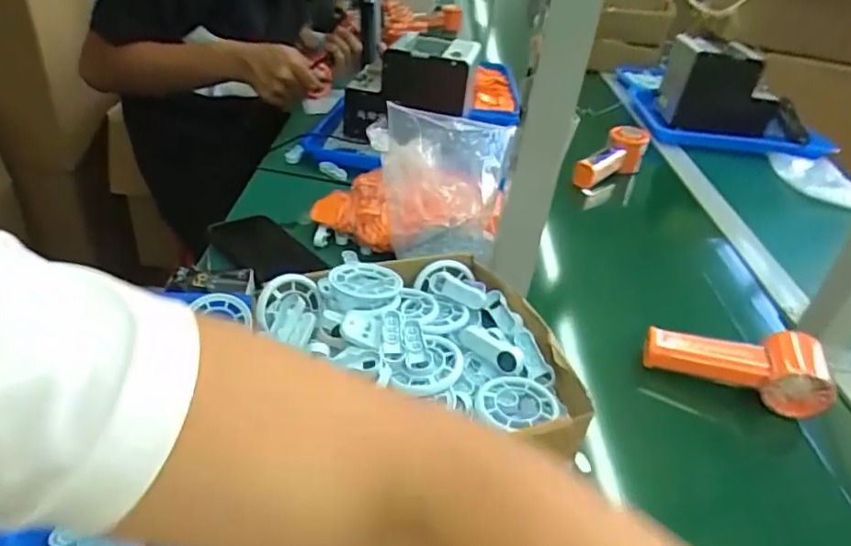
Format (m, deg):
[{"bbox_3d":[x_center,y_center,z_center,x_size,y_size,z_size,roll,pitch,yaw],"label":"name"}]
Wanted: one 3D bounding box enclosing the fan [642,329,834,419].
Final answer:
[{"bbox_3d":[0.279,0.077,0.519,0.147,0.051,0.051,16,38,11],"label":"fan"}]

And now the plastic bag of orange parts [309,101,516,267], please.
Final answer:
[{"bbox_3d":[-0.012,-0.107,0.625,0.208,0.160,0.091,20,39,17],"label":"plastic bag of orange parts"}]

